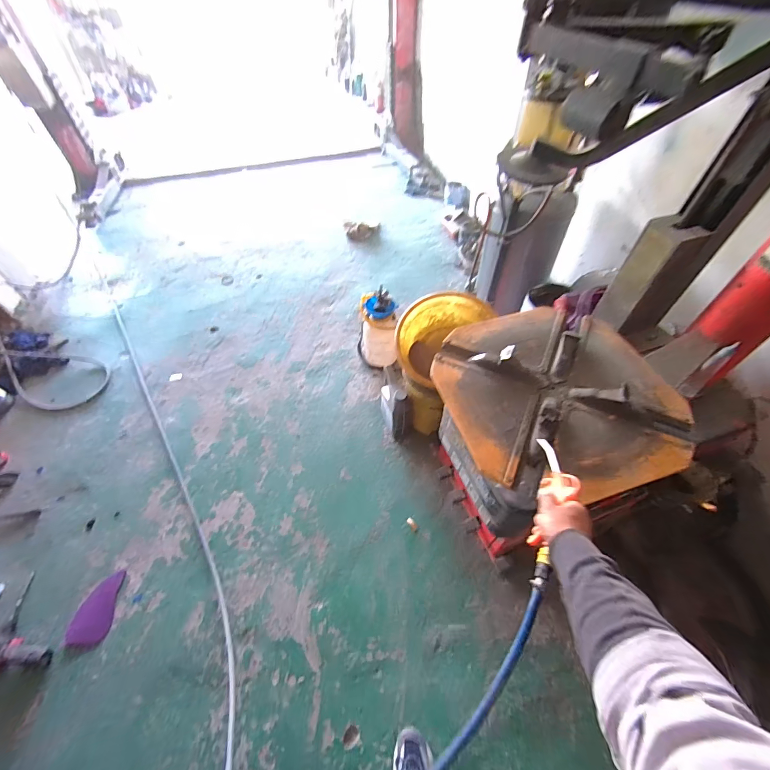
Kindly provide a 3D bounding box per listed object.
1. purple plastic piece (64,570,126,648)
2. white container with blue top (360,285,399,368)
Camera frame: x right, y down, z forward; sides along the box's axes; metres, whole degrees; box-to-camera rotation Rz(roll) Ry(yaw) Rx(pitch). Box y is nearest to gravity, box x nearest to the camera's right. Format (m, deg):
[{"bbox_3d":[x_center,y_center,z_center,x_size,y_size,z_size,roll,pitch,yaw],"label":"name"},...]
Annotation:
[{"bbox_3d":[-0.998,0.770,1.229,0.127,0.014,0.213,-6,52,-3],"label":"purple plastic piece"},{"bbox_3d":[-0.039,-0.263,1.791,0.191,0.402,0.172,-7,52,-4],"label":"white container with blue top"}]

